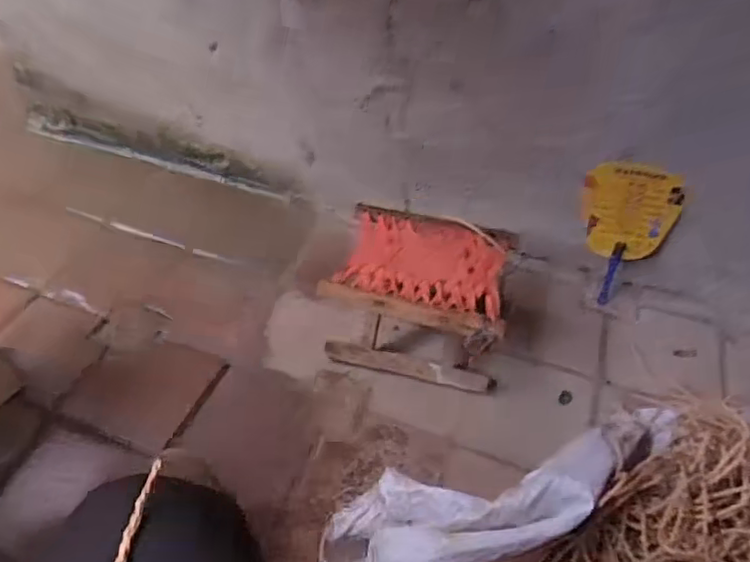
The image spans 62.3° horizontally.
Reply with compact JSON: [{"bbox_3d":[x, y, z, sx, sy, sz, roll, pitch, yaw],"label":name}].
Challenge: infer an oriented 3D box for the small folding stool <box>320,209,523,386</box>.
[{"bbox_3d":[0.080,0.035,1.060,0.282,0.193,0.224,15,49,11],"label":"small folding stool"}]

